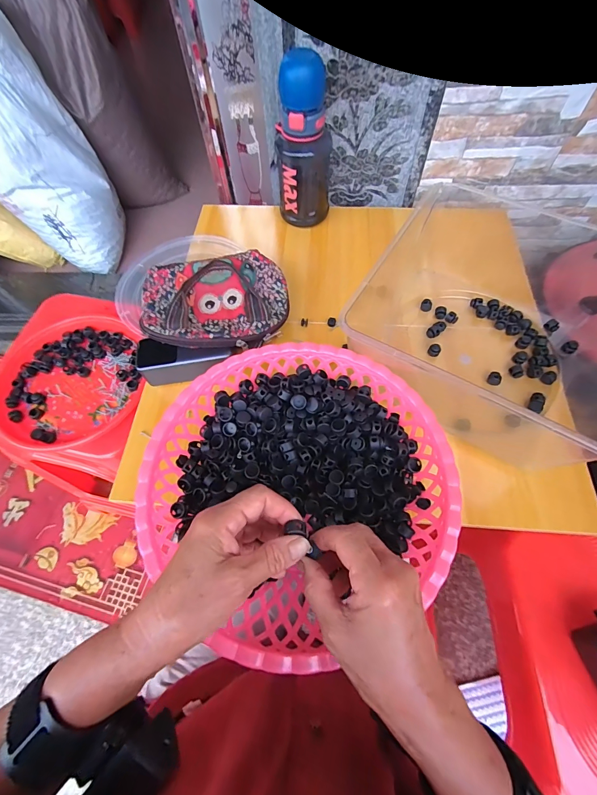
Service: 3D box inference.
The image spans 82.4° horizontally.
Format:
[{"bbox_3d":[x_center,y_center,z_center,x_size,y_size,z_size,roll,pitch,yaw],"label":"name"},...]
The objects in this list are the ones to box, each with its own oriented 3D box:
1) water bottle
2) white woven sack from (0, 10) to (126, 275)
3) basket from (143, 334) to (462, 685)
[{"bbox_3d":[0.011,-0.414,0.564,0.089,0.236,0.095,0,63,2],"label":"water bottle"},{"bbox_3d":[-0.848,-0.756,1.093,0.323,0.630,0.336,36,70,18],"label":"white woven sack"},{"bbox_3d":[-0.001,0.089,0.365,0.299,0.082,0.290,27,67,14],"label":"basket"}]

